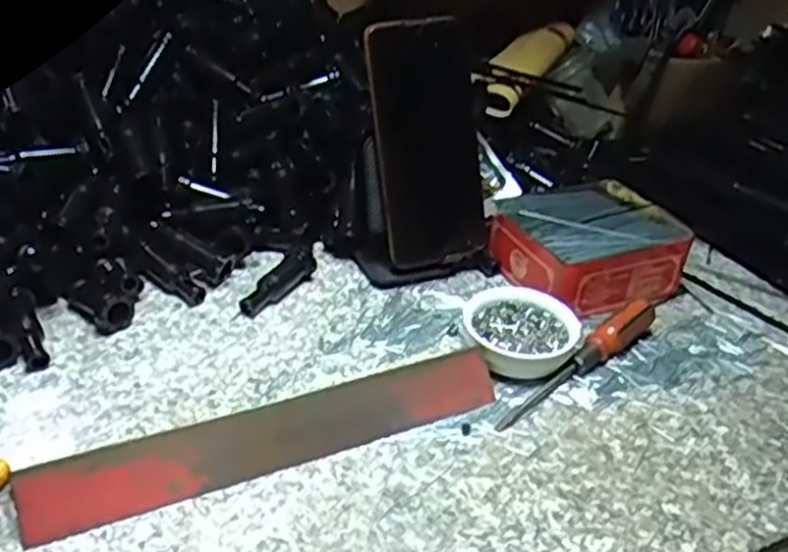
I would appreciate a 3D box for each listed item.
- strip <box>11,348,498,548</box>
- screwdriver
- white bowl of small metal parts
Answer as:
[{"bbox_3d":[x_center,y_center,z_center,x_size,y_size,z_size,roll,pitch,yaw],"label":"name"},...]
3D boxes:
[{"bbox_3d":[-0.058,0.083,0.419,0.256,0.034,0.009,-12,-4,-27],"label":"strip"},{"bbox_3d":[0.117,0.051,0.489,0.019,0.028,0.149,31,40,34],"label":"screwdriver"},{"bbox_3d":[0.080,0.039,0.502,0.073,0.031,0.066,13,33,11],"label":"white bowl of small metal parts"}]

